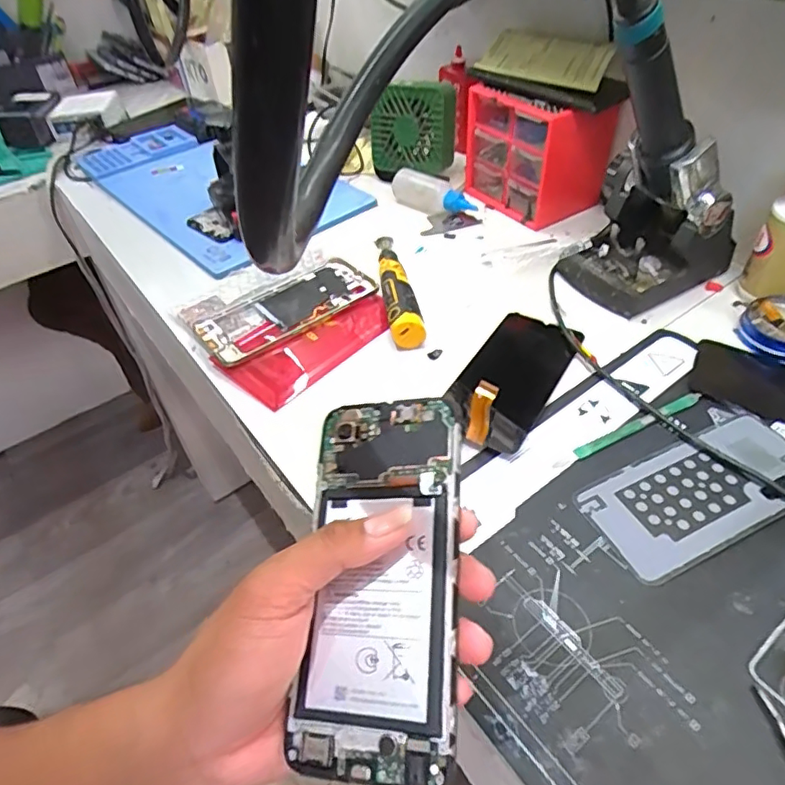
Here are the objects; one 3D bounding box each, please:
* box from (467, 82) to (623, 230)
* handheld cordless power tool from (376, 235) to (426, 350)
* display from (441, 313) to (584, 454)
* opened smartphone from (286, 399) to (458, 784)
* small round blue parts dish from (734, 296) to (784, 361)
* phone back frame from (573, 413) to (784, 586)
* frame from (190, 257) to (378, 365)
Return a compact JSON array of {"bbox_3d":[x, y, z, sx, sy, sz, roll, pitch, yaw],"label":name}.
[{"bbox_3d":[0.158,-0.270,0.625,0.092,0.121,0.138,-27,50,-20],"label":"box"},{"bbox_3d":[0.001,-0.107,0.539,0.029,0.031,0.166,-9,46,-4],"label":"handheld cordless power tool"},{"bbox_3d":[0.093,-0.030,0.442,0.076,0.051,0.163,22,52,24],"label":"display"},{"bbox_3d":[-0.006,0.079,0.251,0.069,0.004,0.159,-6,65,21],"label":"opened smartphone"},{"bbox_3d":[0.327,-0.055,0.469,0.060,0.021,0.067,26,53,27],"label":"small round blue parts dish"},{"bbox_3d":[0.207,0.064,0.373,0.159,0.004,0.073,-21,48,-15],"label":"phone back frame"},{"bbox_3d":[-0.097,-0.078,0.526,0.164,0.012,0.070,-32,51,-23],"label":"frame"}]

